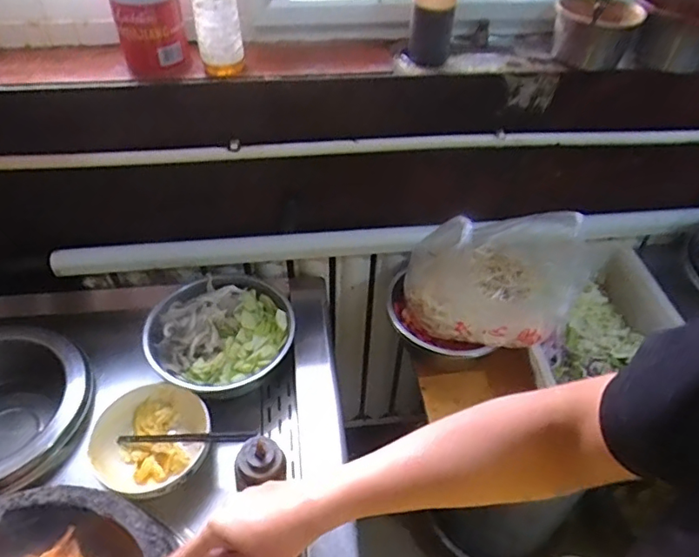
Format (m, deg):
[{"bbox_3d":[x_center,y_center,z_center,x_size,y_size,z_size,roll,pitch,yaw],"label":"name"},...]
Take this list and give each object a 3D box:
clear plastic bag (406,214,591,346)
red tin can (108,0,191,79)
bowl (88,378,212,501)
[{"bbox_3d":[0.244,-0.027,0.919,0.272,0.178,0.229,14,47,12],"label":"clear plastic bag"},{"bbox_3d":[-0.282,-0.356,0.768,0.093,0.120,0.070,-13,47,-13],"label":"red tin can"},{"bbox_3d":[-0.287,0.240,0.790,0.162,0.059,0.163,1,46,-1],"label":"bowl"}]

